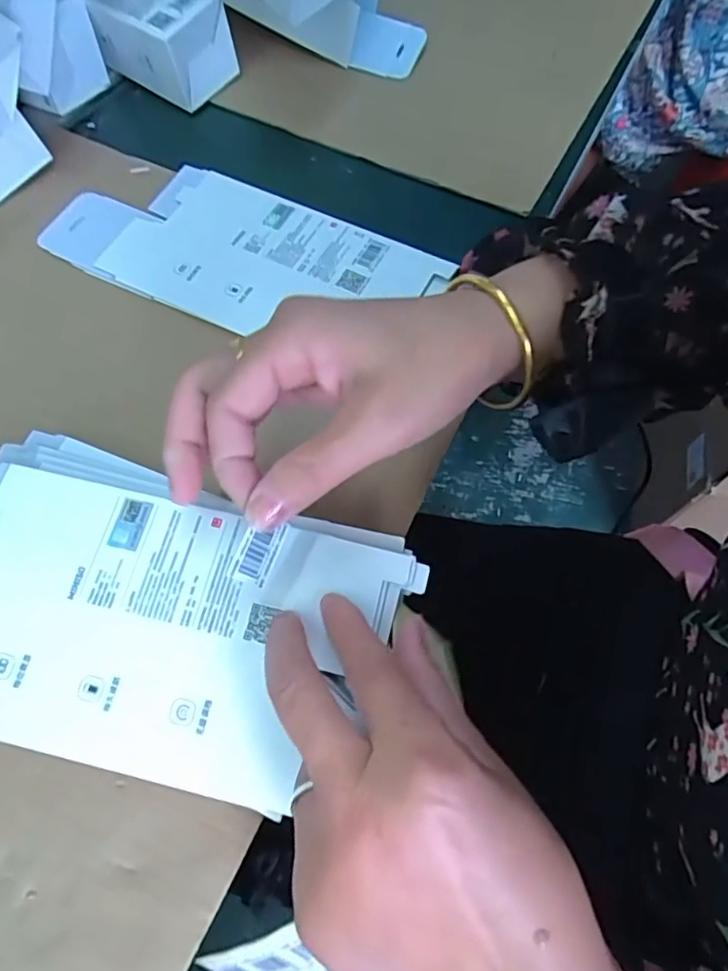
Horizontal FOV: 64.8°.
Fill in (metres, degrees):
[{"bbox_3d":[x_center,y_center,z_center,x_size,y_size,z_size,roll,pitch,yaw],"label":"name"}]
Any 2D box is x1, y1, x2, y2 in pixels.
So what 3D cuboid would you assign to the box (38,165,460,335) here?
[{"bbox_3d":[-0.091,-0.166,0.410,0.273,0.012,0.120,26,67,11],"label":"box"}]

